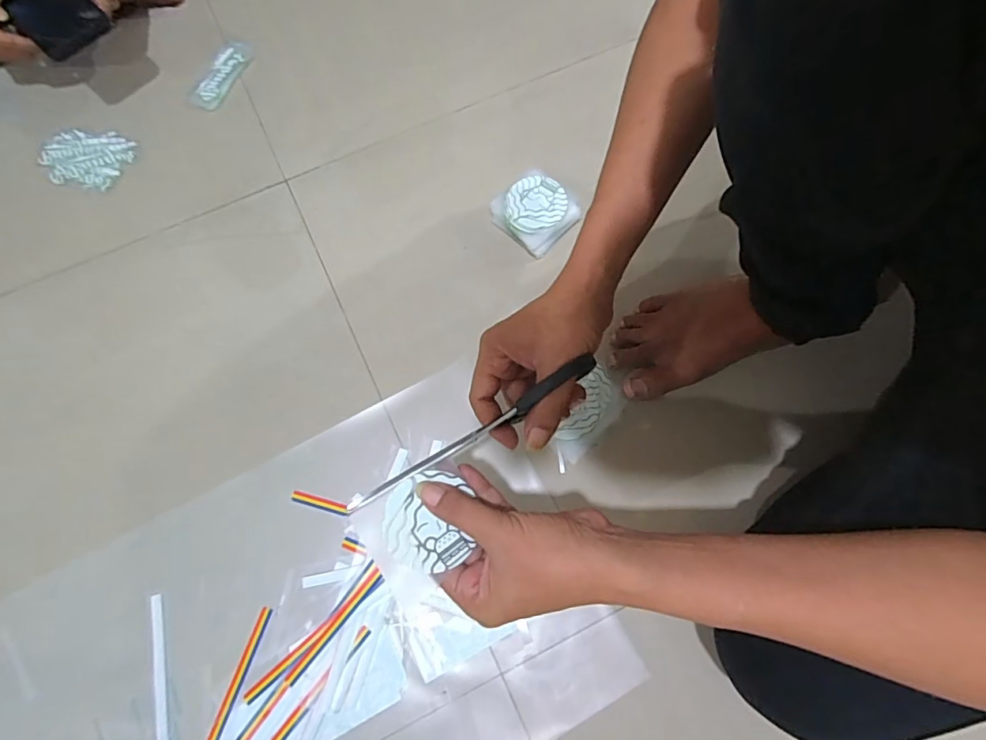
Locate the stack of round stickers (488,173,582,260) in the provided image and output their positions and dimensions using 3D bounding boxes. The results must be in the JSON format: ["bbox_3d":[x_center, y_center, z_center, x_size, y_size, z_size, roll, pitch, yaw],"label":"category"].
[{"bbox_3d":[0.050,-0.184,0.600,0.084,0.030,0.081,43,78,11],"label":"stack of round stickers"}]

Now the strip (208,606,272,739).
[{"bbox_3d":[-0.253,0.332,0.460,0.011,0.004,0.223,18,75,5],"label":"strip"}]

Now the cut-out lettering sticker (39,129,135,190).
[{"bbox_3d":[-0.515,-0.269,0.644,0.114,0.005,0.081,11,74,3],"label":"cut-out lettering sticker"}]

